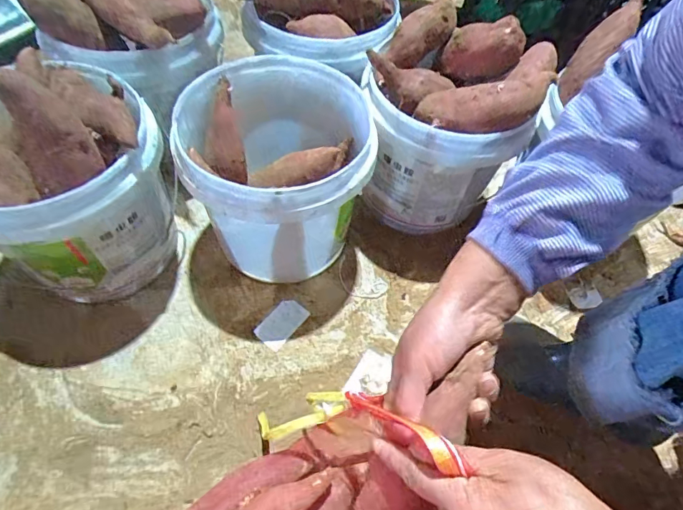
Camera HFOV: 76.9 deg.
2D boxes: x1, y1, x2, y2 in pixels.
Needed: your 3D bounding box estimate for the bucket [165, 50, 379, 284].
[{"bbox_3d":[-0.073,-0.083,0.508,0.187,0.194,0.205,3,56,-4],"label":"bucket"}]

